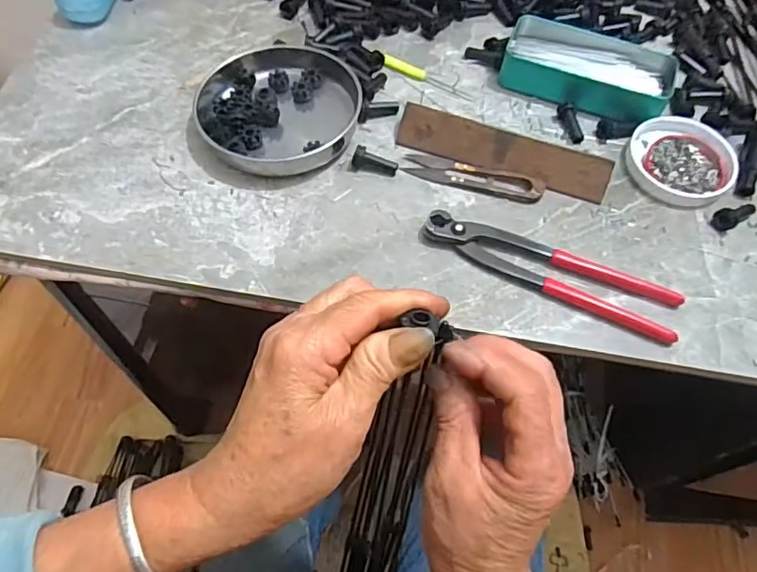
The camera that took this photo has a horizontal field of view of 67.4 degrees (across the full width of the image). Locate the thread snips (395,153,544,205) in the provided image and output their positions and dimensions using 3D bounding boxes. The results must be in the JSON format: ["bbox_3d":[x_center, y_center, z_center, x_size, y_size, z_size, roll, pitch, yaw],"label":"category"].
[{"bbox_3d":[0.080,-0.091,0.476,0.116,0.010,0.025,14,61,6],"label":"thread snips"}]

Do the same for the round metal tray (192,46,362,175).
[{"bbox_3d":[-0.089,-0.163,0.494,0.133,0.029,0.140,-13,62,-9],"label":"round metal tray"}]

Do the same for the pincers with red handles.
[{"bbox_3d":[0.131,-0.016,0.430,0.193,0.016,0.041,24,62,11],"label":"pincers with red handles"}]

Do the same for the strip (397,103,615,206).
[{"bbox_3d":[0.104,-0.113,0.479,0.178,0.009,0.037,18,91,7],"label":"strip"}]

